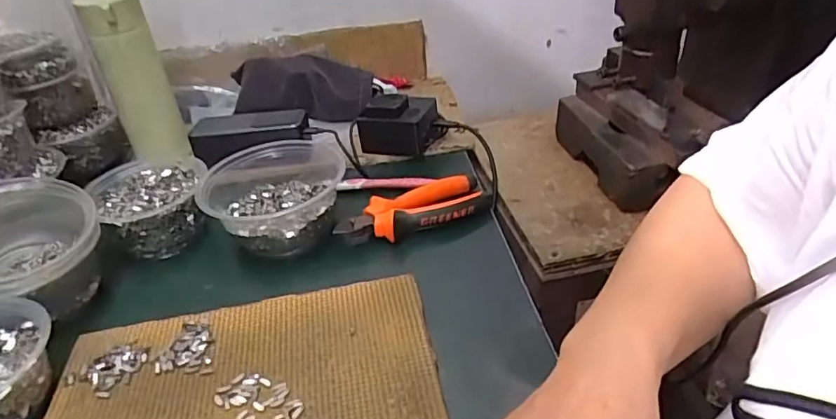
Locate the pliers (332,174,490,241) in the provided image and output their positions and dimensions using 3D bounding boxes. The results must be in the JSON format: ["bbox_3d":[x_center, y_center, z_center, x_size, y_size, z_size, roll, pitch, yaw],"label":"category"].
[{"bbox_3d":[-0.005,-0.003,0.536,0.147,0.018,0.056,-16,35,-15],"label":"pliers"}]

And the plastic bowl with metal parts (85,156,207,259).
[{"bbox_3d":[-0.257,-0.002,0.550,0.099,0.060,0.106,-4,34,2],"label":"plastic bowl with metal parts"}]

